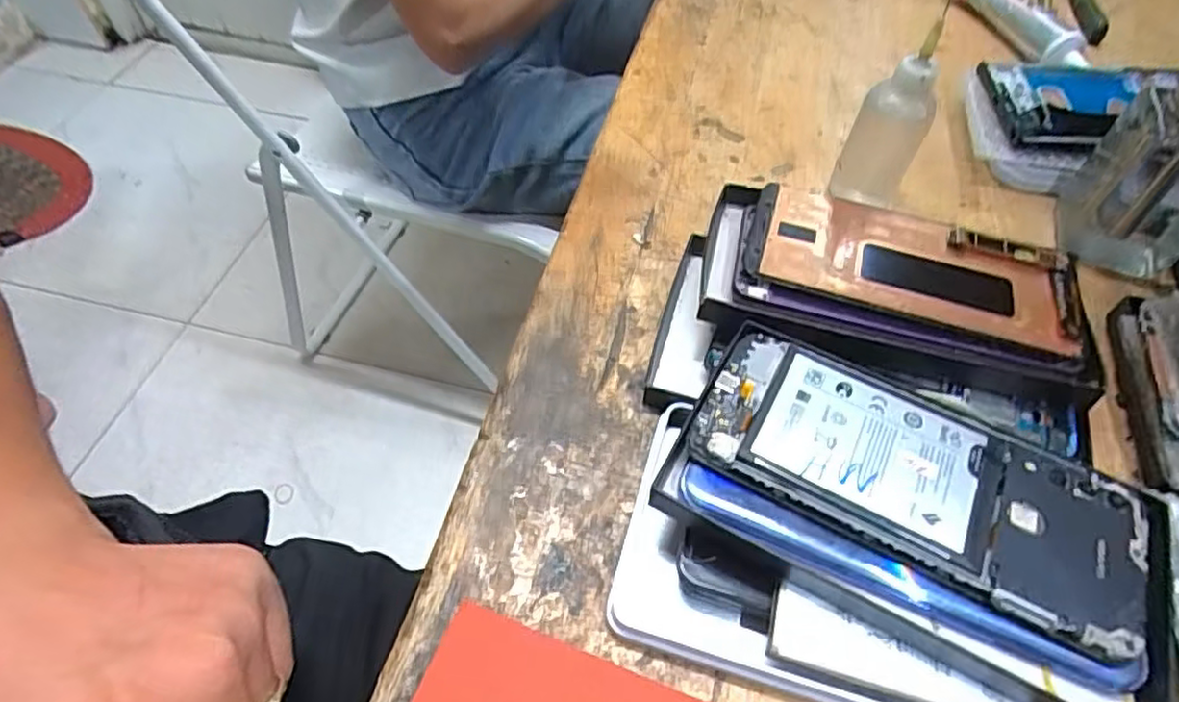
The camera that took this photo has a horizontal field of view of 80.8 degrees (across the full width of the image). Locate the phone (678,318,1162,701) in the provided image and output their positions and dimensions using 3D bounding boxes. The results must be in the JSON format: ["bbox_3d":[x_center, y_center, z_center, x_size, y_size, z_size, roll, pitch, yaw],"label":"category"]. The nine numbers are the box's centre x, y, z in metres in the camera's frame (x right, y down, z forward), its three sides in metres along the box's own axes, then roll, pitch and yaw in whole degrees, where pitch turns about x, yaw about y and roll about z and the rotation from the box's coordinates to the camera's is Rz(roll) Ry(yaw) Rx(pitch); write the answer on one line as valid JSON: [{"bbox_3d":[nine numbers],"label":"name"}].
[{"bbox_3d":[0.119,0.052,0.259,0.158,0.013,0.085,26,57,16],"label":"phone"}]

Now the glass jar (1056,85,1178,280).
[{"bbox_3d":[0.295,-0.092,0.354,0.056,0.099,0.050,21,56,13],"label":"glass jar"}]

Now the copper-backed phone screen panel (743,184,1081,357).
[{"bbox_3d":[0.151,-0.043,0.329,0.146,0.007,0.067,16,55,9],"label":"copper-backed phone screen panel"}]

